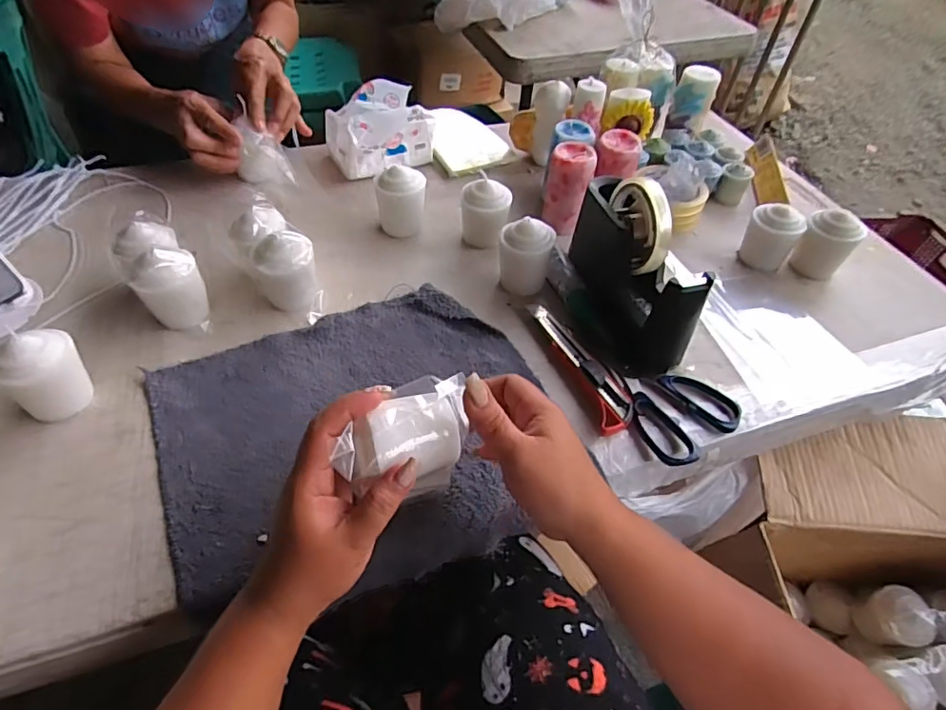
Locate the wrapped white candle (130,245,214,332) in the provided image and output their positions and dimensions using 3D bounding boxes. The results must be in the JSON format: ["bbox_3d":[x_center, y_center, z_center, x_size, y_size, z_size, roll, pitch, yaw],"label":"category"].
[{"bbox_3d":[-0.278,-0.057,0.500,0.055,0.076,0.051,-25,56,-23],"label":"wrapped white candle"}]

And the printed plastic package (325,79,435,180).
[{"bbox_3d":[-0.121,-0.298,0.709,0.135,0.070,0.095,-25,56,-22],"label":"printed plastic package"}]

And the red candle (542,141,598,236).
[{"bbox_3d":[0.113,-0.198,0.639,0.048,0.088,0.052,14,50,8],"label":"red candle"}]

